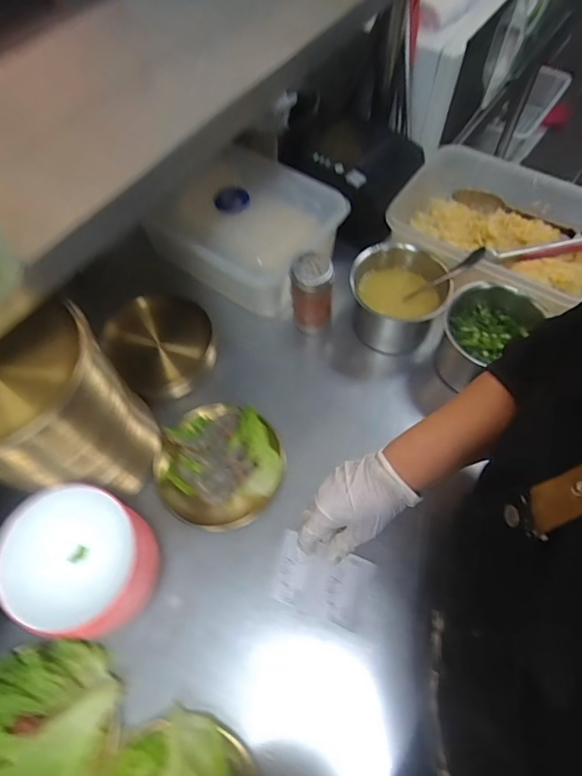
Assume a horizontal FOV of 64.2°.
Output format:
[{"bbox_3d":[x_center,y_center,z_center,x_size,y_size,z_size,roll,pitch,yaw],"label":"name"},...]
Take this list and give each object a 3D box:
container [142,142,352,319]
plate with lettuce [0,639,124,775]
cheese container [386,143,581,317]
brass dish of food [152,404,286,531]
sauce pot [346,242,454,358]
[{"bbox_3d":[-0.050,-0.241,0.748,0.224,0.123,0.225,30,67,19],"label":"container"},{"bbox_3d":[-0.255,0.347,0.465,0.152,0.050,0.161,-2,60,3],"label":"plate with lettuce"},{"bbox_3d":[0.298,-0.221,0.675,0.300,0.079,0.217,35,69,21],"label":"cheese container"},{"bbox_3d":[-0.095,0.098,0.610,0.158,0.033,0.160,-2,60,3],"label":"brass dish of food"},{"bbox_3d":[0.154,-0.122,0.681,0.128,0.128,0.125,-2,60,3],"label":"sauce pot"}]

